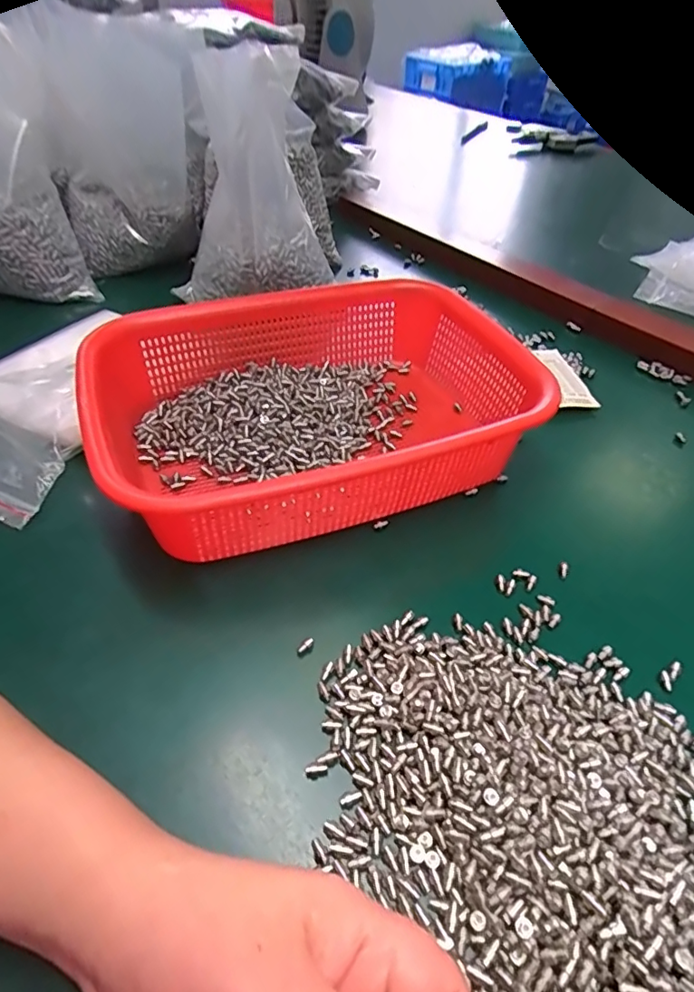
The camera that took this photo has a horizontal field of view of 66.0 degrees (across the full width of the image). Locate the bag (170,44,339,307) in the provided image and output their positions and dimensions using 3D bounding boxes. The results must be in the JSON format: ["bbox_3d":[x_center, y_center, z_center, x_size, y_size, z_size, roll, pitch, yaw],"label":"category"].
[{"bbox_3d":[-0.084,-0.260,0.459,0.112,0.187,0.088,-28,54,-26],"label":"bag"}]

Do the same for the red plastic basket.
[{"bbox_3d":[-0.017,-0.065,0.371,0.288,0.067,0.207,-14,49,-16],"label":"red plastic basket"}]

